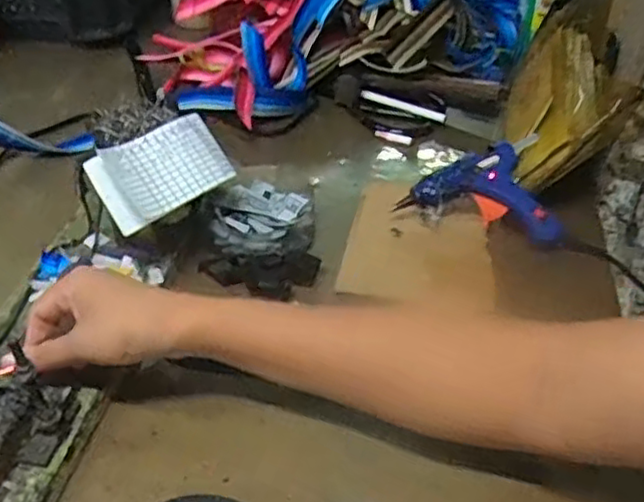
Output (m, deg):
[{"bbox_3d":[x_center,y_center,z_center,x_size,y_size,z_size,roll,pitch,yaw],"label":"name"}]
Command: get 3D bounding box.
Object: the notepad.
[{"bbox_3d":[-0.122,-0.062,0.521,0.098,0.016,0.063,-33,90,-33],"label":"notepad"}]

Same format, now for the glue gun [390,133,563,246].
[{"bbox_3d":[0.137,-0.047,0.602,0.136,0.056,0.095,-6,39,-9],"label":"glue gun"}]

